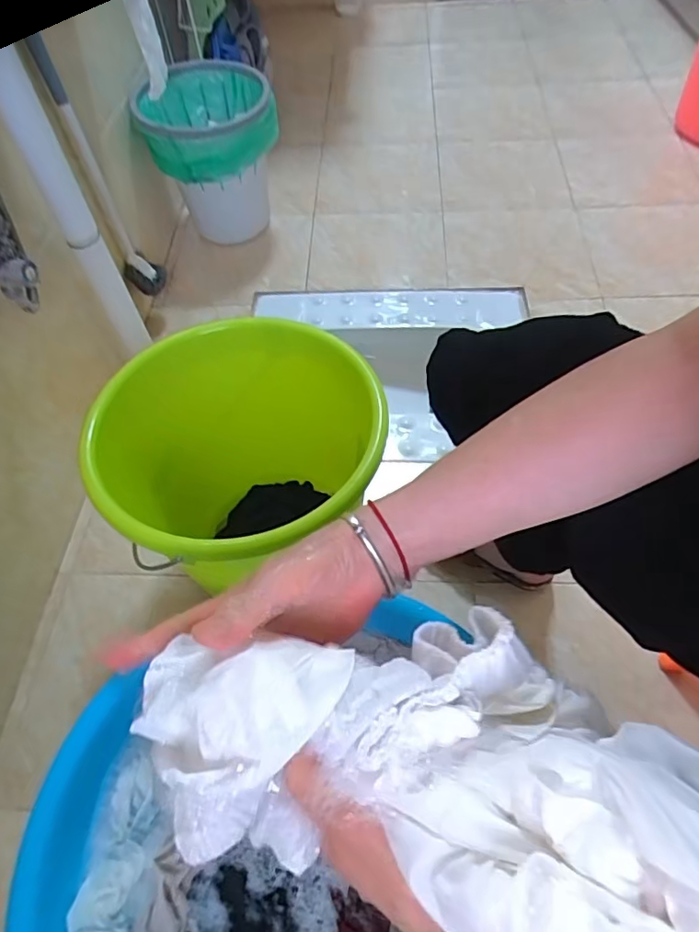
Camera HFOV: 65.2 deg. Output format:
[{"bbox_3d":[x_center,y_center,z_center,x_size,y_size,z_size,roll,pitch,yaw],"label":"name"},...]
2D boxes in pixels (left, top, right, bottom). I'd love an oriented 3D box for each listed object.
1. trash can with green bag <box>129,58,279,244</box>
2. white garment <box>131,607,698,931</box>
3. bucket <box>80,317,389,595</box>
[{"bbox_3d":[-0.277,-0.651,1.183,0.252,0.313,0.231,-2,57,4],"label":"trash can with green bag"},{"bbox_3d":[0.048,0.139,0.262,0.299,0.107,0.131,9,58,17],"label":"white garment"},{"bbox_3d":[-0.117,0.002,0.687,0.327,0.251,0.327,-34,61,-16],"label":"bucket"}]

